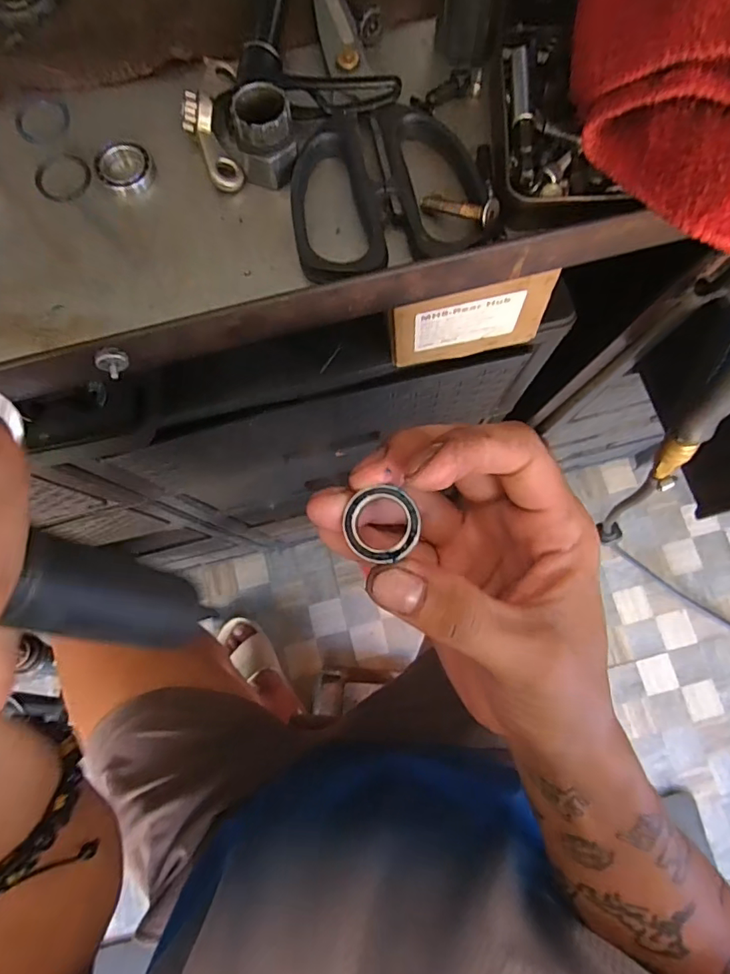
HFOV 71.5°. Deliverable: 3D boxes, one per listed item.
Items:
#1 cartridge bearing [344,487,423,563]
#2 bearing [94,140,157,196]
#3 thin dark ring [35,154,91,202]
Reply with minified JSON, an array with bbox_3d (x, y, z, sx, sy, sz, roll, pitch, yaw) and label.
[{"bbox_3d":[0.006,0.013,0.166,0.021,0.005,0.023,-2,79,-1],"label":"cartridge bearing"},{"bbox_3d":[-0.107,-0.143,0.226,0.024,0.007,0.021,-34,81,-7],"label":"bearing"},{"bbox_3d":[-0.136,-0.139,0.226,0.024,0.004,0.025,0,79,-1],"label":"thin dark ring"}]

